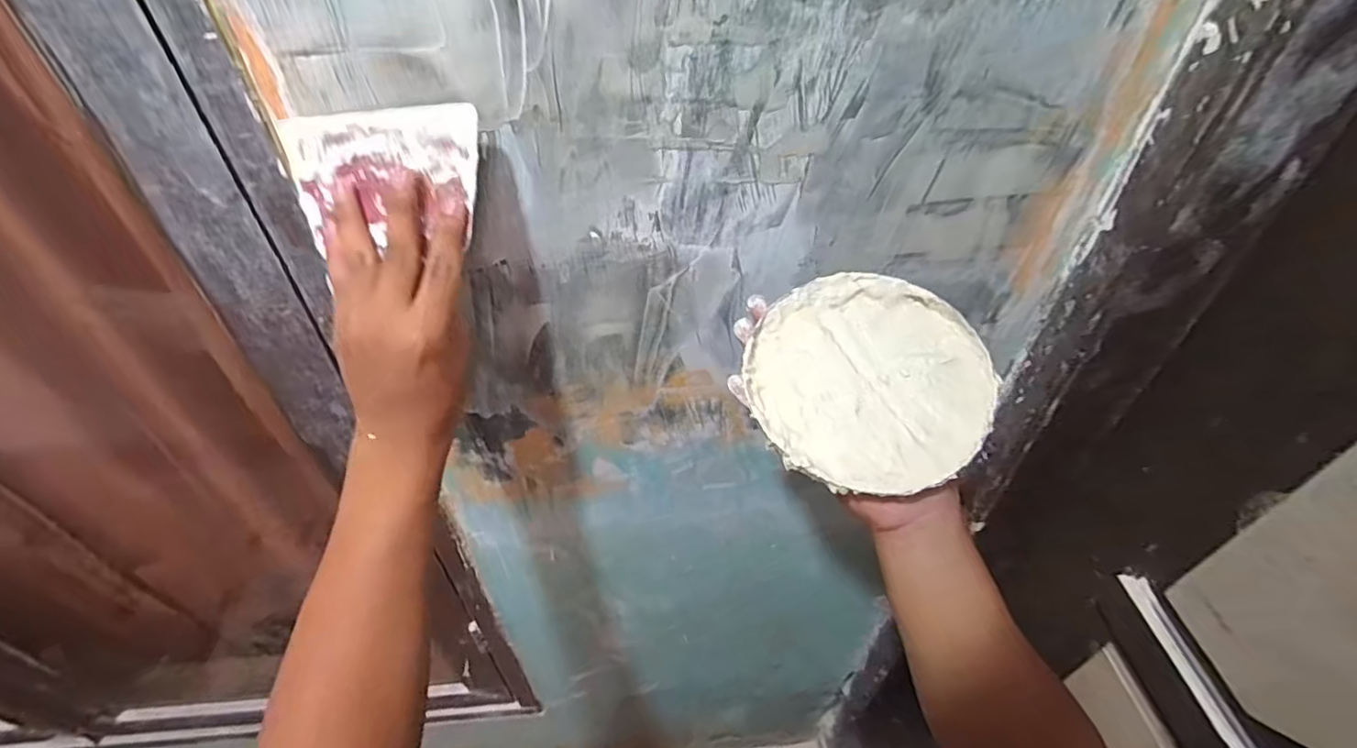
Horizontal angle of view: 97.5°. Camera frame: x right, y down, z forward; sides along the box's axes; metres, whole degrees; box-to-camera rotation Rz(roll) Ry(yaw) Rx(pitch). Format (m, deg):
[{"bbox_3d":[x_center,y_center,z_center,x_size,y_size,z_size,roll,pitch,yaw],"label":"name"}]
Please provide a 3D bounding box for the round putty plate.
[{"bbox_3d":[0.121,0.001,0.377,0.143,0.013,0.145,-3,59,5],"label":"round putty plate"}]

